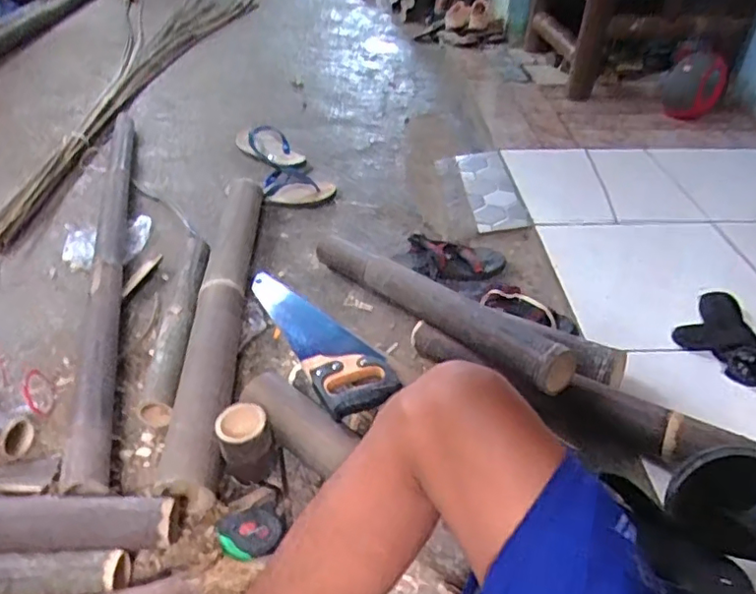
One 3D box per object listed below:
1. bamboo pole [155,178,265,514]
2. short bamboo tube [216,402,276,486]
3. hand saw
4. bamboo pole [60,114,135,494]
[{"bbox_3d":[-0.289,-0.001,1.080,0.085,0.087,0.823,-2,39,-4],"label":"bamboo pole"},{"bbox_3d":[-0.186,0.207,0.821,0.075,0.080,0.078,-16,43,-21],"label":"short bamboo tube"},{"bbox_3d":[-0.106,0.049,0.979,0.113,0.026,0.439,-28,38,-13],"label":"hand saw"},{"bbox_3d":[-0.568,-0.124,1.233,0.062,0.065,1.272,-9,39,-14],"label":"bamboo pole"}]

